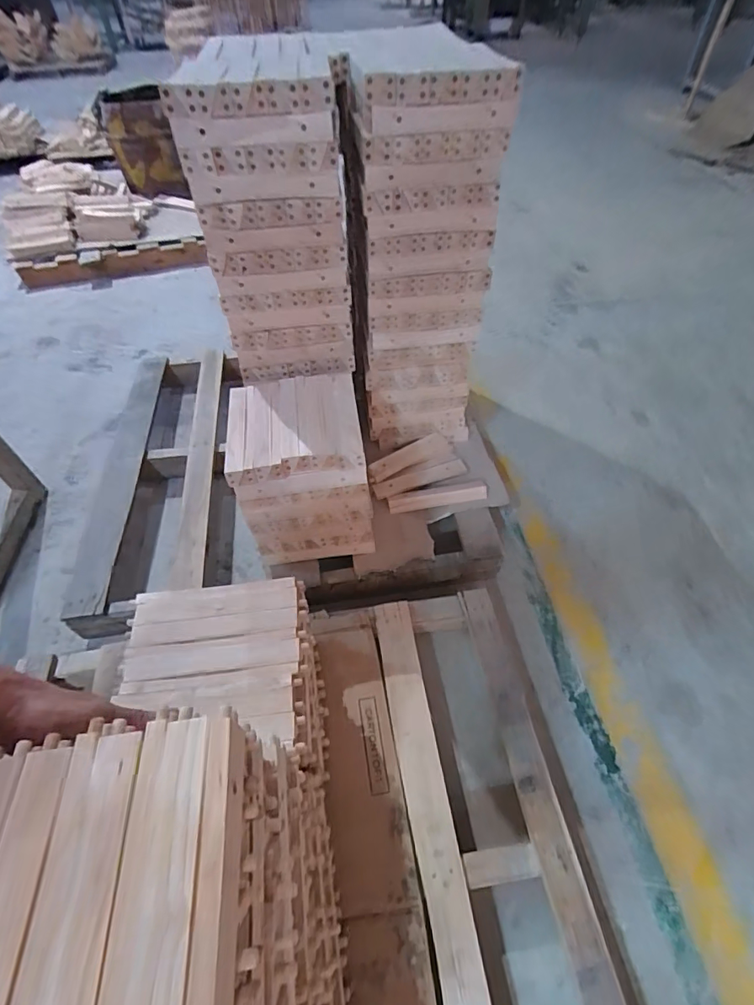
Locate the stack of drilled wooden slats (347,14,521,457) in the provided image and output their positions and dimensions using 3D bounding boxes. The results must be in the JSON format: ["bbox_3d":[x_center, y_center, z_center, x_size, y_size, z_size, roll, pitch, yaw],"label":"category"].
[{"bbox_3d":[0.096,-0.463,1.009,0.251,0.758,0.238,0,50,2],"label":"stack of drilled wooden slats"}]

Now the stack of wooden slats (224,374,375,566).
[{"bbox_3d":[-0.162,-0.072,1.057,0.259,0.309,0.284,-7,50,-4],"label":"stack of wooden slats"}]

